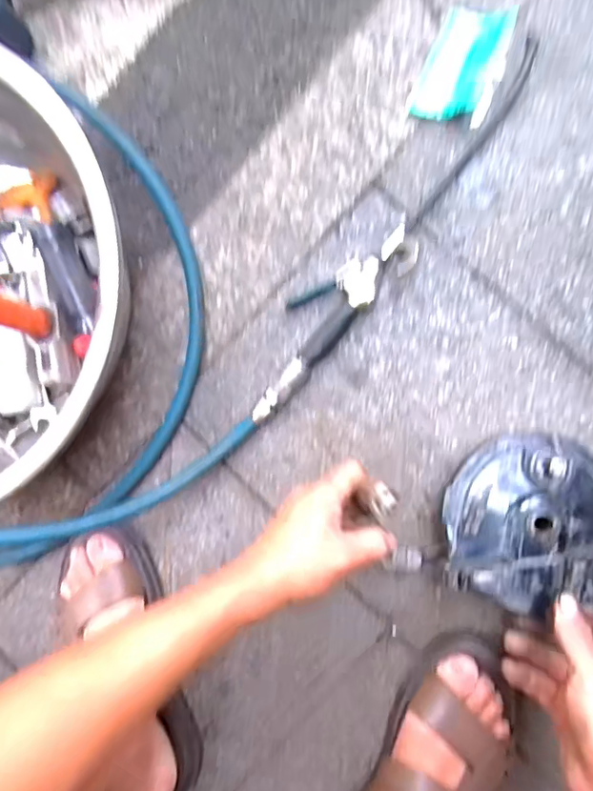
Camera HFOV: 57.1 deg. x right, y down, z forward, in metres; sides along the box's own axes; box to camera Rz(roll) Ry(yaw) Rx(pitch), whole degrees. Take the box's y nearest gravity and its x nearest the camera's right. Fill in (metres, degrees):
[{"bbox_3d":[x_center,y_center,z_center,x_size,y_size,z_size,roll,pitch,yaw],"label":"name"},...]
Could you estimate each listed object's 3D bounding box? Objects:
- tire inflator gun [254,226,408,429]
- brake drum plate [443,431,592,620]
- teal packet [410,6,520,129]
[{"bbox_3d":[0.021,-0.075,0.527,0.059,0.025,0.219,42,97,6],"label":"tire inflator gun"},{"bbox_3d":[0.200,0.107,0.453,0.143,0.060,0.141,0,91,9],"label":"brake drum plate"},{"bbox_3d":[0.159,-0.311,0.510,0.068,0.018,0.110,23,94,8],"label":"teal packet"}]

